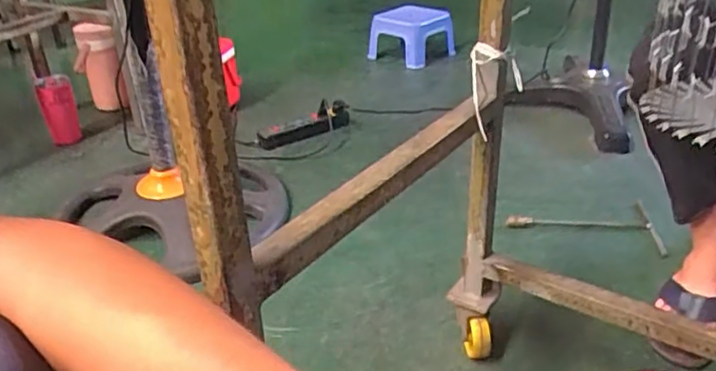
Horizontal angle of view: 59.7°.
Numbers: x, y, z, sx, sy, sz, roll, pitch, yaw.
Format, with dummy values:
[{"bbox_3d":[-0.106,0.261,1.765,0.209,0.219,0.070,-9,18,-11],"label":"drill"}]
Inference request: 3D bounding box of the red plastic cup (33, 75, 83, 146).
[{"bbox_3d":[-0.790,-0.206,1.650,0.084,0.172,0.090,-16,31,-24],"label":"red plastic cup"}]

